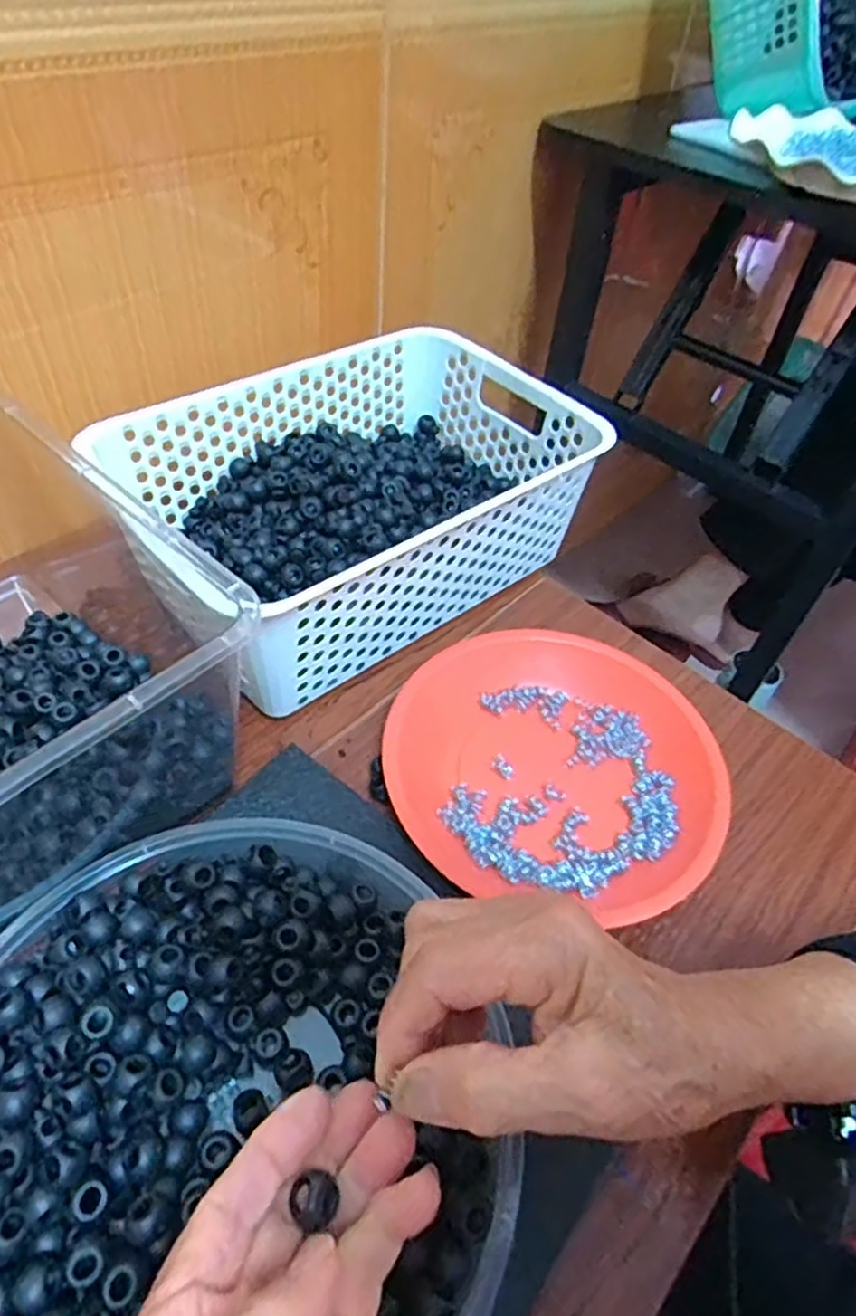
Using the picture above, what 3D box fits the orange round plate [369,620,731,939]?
[{"bbox_3d":[0.074,0.060,0.429,0.192,0.032,0.178,3,49,-4],"label":"orange round plate"}]

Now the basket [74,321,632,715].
[{"bbox_3d":[-0.045,-0.114,0.500,0.289,0.097,0.201,-29,58,-28],"label":"basket"}]

